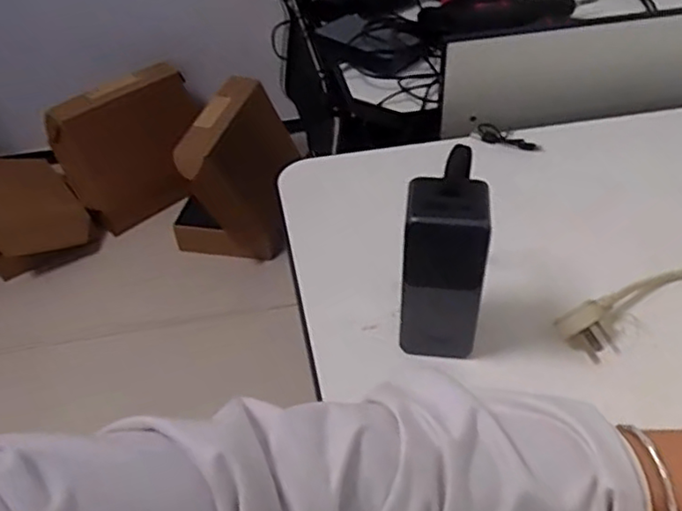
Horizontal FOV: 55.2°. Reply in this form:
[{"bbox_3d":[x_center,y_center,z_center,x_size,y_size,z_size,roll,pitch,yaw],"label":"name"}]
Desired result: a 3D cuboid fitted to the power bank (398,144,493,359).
[{"bbox_3d":[0.073,0.007,0.460,0.057,0.136,0.061,7,44,11],"label":"power bank"}]

